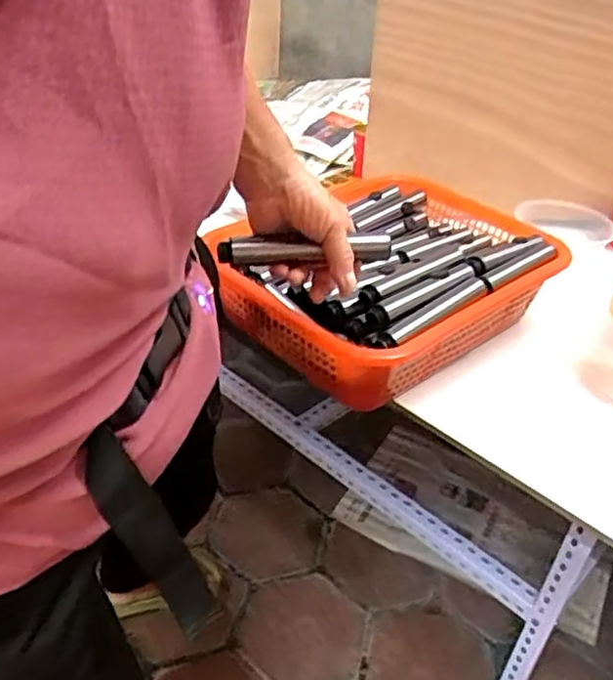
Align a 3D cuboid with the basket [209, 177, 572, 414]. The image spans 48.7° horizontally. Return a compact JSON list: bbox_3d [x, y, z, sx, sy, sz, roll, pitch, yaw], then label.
[{"bbox_3d":[0.093,-0.075,0.798,0.378,0.097,0.292,-25,45,-35],"label":"basket"}]

